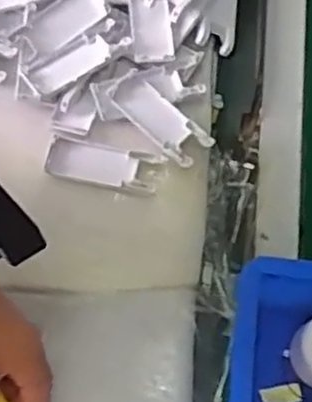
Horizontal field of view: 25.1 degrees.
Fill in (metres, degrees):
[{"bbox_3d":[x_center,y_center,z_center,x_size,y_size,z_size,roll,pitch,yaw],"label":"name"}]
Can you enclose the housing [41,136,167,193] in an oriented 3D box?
[{"bbox_3d":[-0.049,-0.033,0.637,0.101,0.006,0.037,13,70,2],"label":"housing"}]

